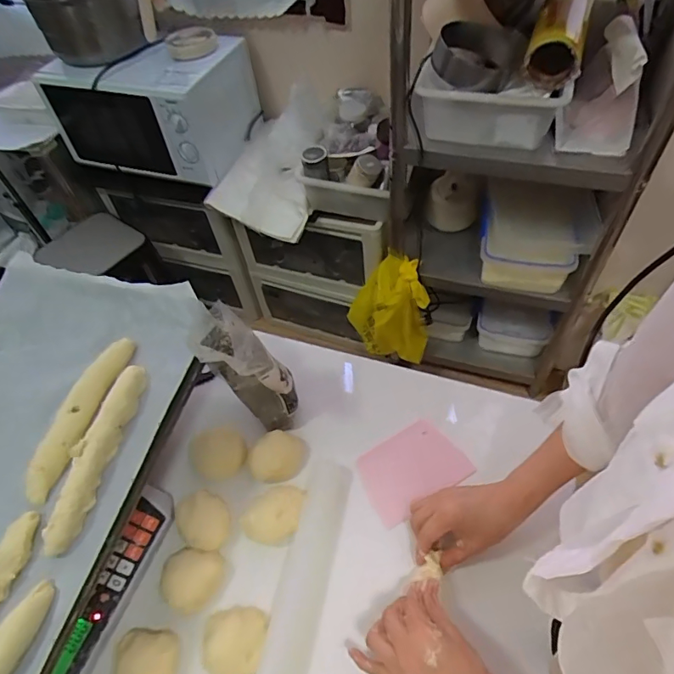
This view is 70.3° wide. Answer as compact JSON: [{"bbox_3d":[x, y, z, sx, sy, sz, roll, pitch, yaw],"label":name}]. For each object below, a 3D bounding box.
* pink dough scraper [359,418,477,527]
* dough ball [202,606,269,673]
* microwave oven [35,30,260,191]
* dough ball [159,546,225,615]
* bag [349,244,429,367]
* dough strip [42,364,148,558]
[{"bbox_3d":[0.089,0.160,0.587,0.125,0.005,0.089,-28,57,-14],"label":"pink dough scraper"},{"bbox_3d":[-0.105,0.309,0.481,0.064,0.034,0.067,-3,53,4],"label":"dough ball"},{"bbox_3d":[-0.503,-0.668,1.324,0.469,0.222,0.313,14,56,15],"label":"microwave oven"},{"bbox_3d":[-0.161,0.265,0.523,0.061,0.033,0.062,-3,53,4],"label":"dough ball"},{"bbox_3d":[0.143,-0.068,1.347,0.225,0.332,0.117,-1,53,5],"label":"bag"},{"bbox_3d":[-0.256,0.118,0.507,0.037,0.027,0.202,6,54,10],"label":"dough strip"}]

